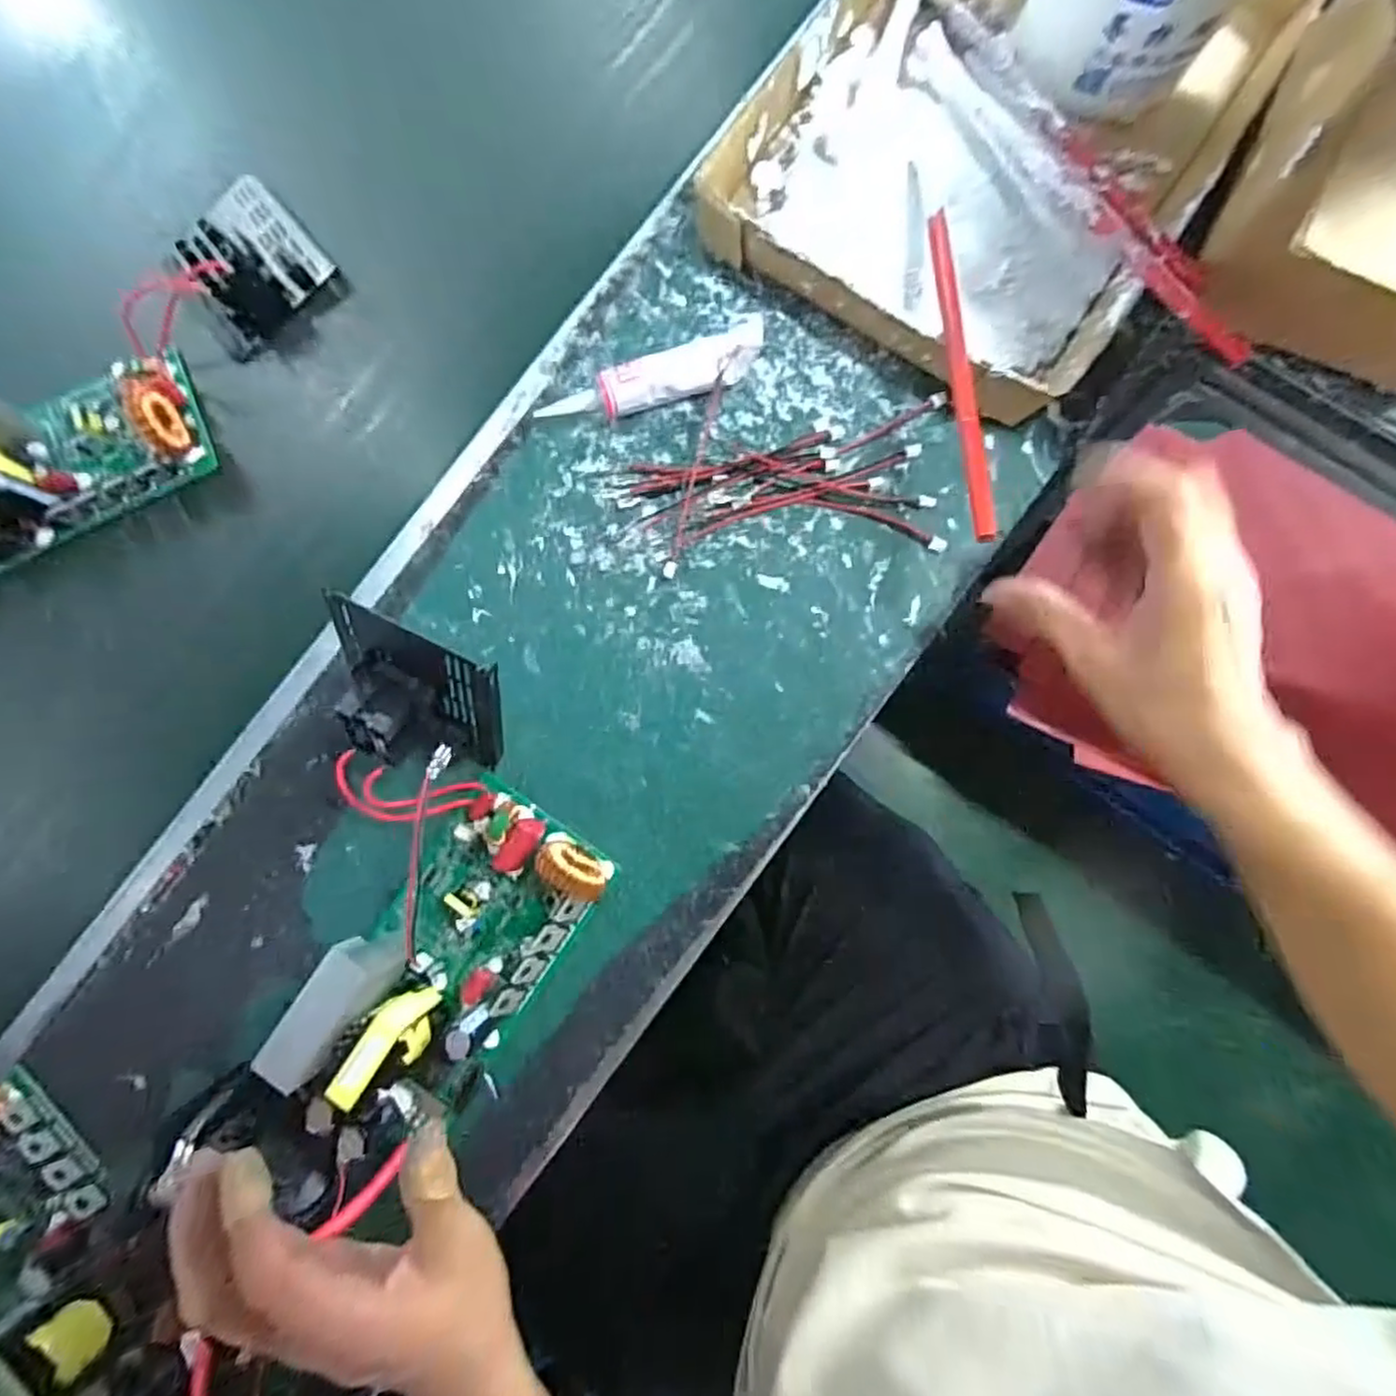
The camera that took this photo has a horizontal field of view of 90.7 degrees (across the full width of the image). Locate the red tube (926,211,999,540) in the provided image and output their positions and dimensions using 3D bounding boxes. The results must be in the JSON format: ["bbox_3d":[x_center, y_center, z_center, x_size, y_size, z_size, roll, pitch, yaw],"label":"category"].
[{"bbox_3d":[0.133,-0.171,0.351,0.010,0.008,0.206,-2,71,5],"label":"red tube"}]

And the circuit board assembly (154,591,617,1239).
[{"bbox_3d":[-0.152,0.115,0.355,0.158,0.068,0.268,26,87,7],"label":"circuit board assembly"}]

